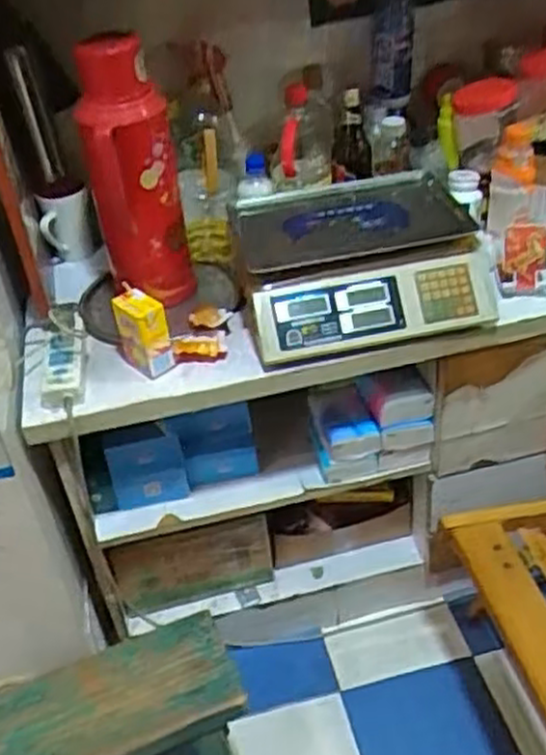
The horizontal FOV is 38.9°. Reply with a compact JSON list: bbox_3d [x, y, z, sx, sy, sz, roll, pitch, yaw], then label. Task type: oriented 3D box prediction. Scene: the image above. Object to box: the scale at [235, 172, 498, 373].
[{"bbox_3d":[0.128,-0.173,1.129,0.360,0.098,0.312,-4,38,2],"label":"scale"}]

